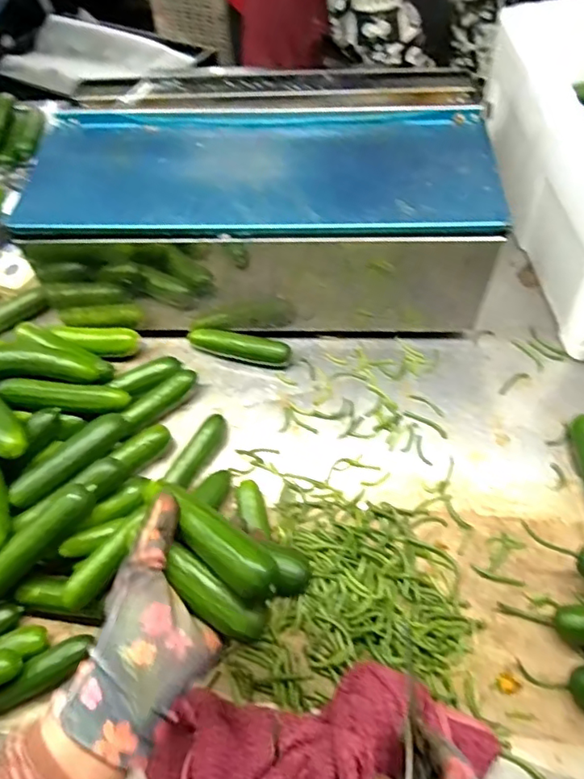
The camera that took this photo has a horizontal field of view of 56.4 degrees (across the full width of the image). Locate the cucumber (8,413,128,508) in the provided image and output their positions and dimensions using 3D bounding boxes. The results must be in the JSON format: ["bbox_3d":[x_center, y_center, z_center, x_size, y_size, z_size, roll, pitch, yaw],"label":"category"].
[{"bbox_3d":[-0.213,0.068,0.528,0.032,0.028,0.121,38,66,24],"label":"cucumber"}]

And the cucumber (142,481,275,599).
[{"bbox_3d":[-0.055,0.098,0.360,0.108,0.033,0.028,33,64,24],"label":"cucumber"}]

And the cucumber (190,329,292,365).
[{"bbox_3d":[-0.061,-0.051,0.645,0.118,0.023,0.035,11,58,10],"label":"cucumber"}]

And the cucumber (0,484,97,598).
[{"bbox_3d":[-0.227,0.133,0.474,0.130,0.027,0.029,-44,64,-8],"label":"cucumber"}]

